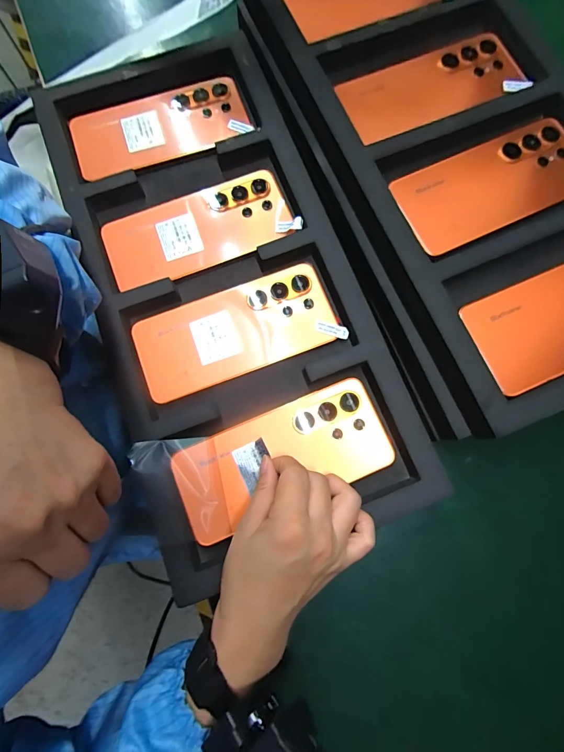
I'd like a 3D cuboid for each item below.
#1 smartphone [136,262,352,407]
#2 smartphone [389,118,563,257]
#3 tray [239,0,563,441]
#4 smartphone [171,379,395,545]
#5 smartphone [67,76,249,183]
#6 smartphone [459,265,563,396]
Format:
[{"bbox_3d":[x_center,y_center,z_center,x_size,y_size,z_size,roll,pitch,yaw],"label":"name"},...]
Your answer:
[{"bbox_3d":[-0.040,-0.039,0.308,0.169,0.010,0.074,-20,78,-5],"label":"smartphone"},{"bbox_3d":[0.177,-0.162,0.299,0.172,0.012,0.078,-25,79,-6],"label":"smartphone"},{"bbox_3d":[0.149,-0.205,0.316,0.238,0.043,0.476,-22,78,-6],"label":"tray"},{"bbox_3d":[0.000,0.066,0.287,0.169,0.007,0.075,-22,78,-2],"label":"smartphone"},{"bbox_3d":[-0.118,-0.240,0.345,0.168,0.014,0.081,-18,78,-5],"label":"smartphone"},{"bbox_3d":[0.225,-0.049,0.274,0.166,0.007,0.074,-23,79,-6],"label":"smartphone"}]

